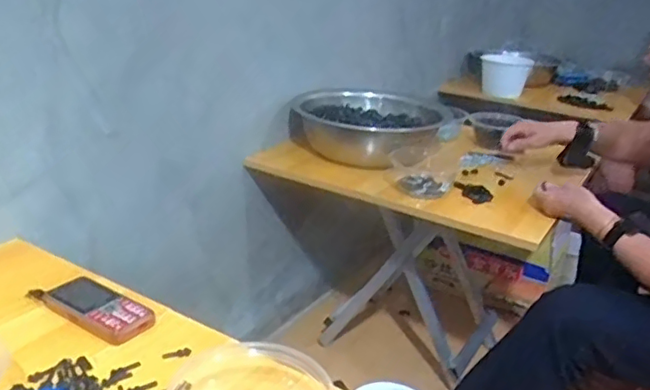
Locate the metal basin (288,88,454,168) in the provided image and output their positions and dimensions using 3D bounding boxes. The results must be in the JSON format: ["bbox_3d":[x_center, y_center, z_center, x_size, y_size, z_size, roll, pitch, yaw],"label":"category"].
[{"bbox_3d":[0.102,-0.158,1.382,0.337,0.122,0.337,5,22,-2],"label":"metal basin"}]

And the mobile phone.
[{"bbox_3d":[-0.255,0.126,0.682,0.133,0.014,0.060,18,25,28],"label":"mobile phone"}]

